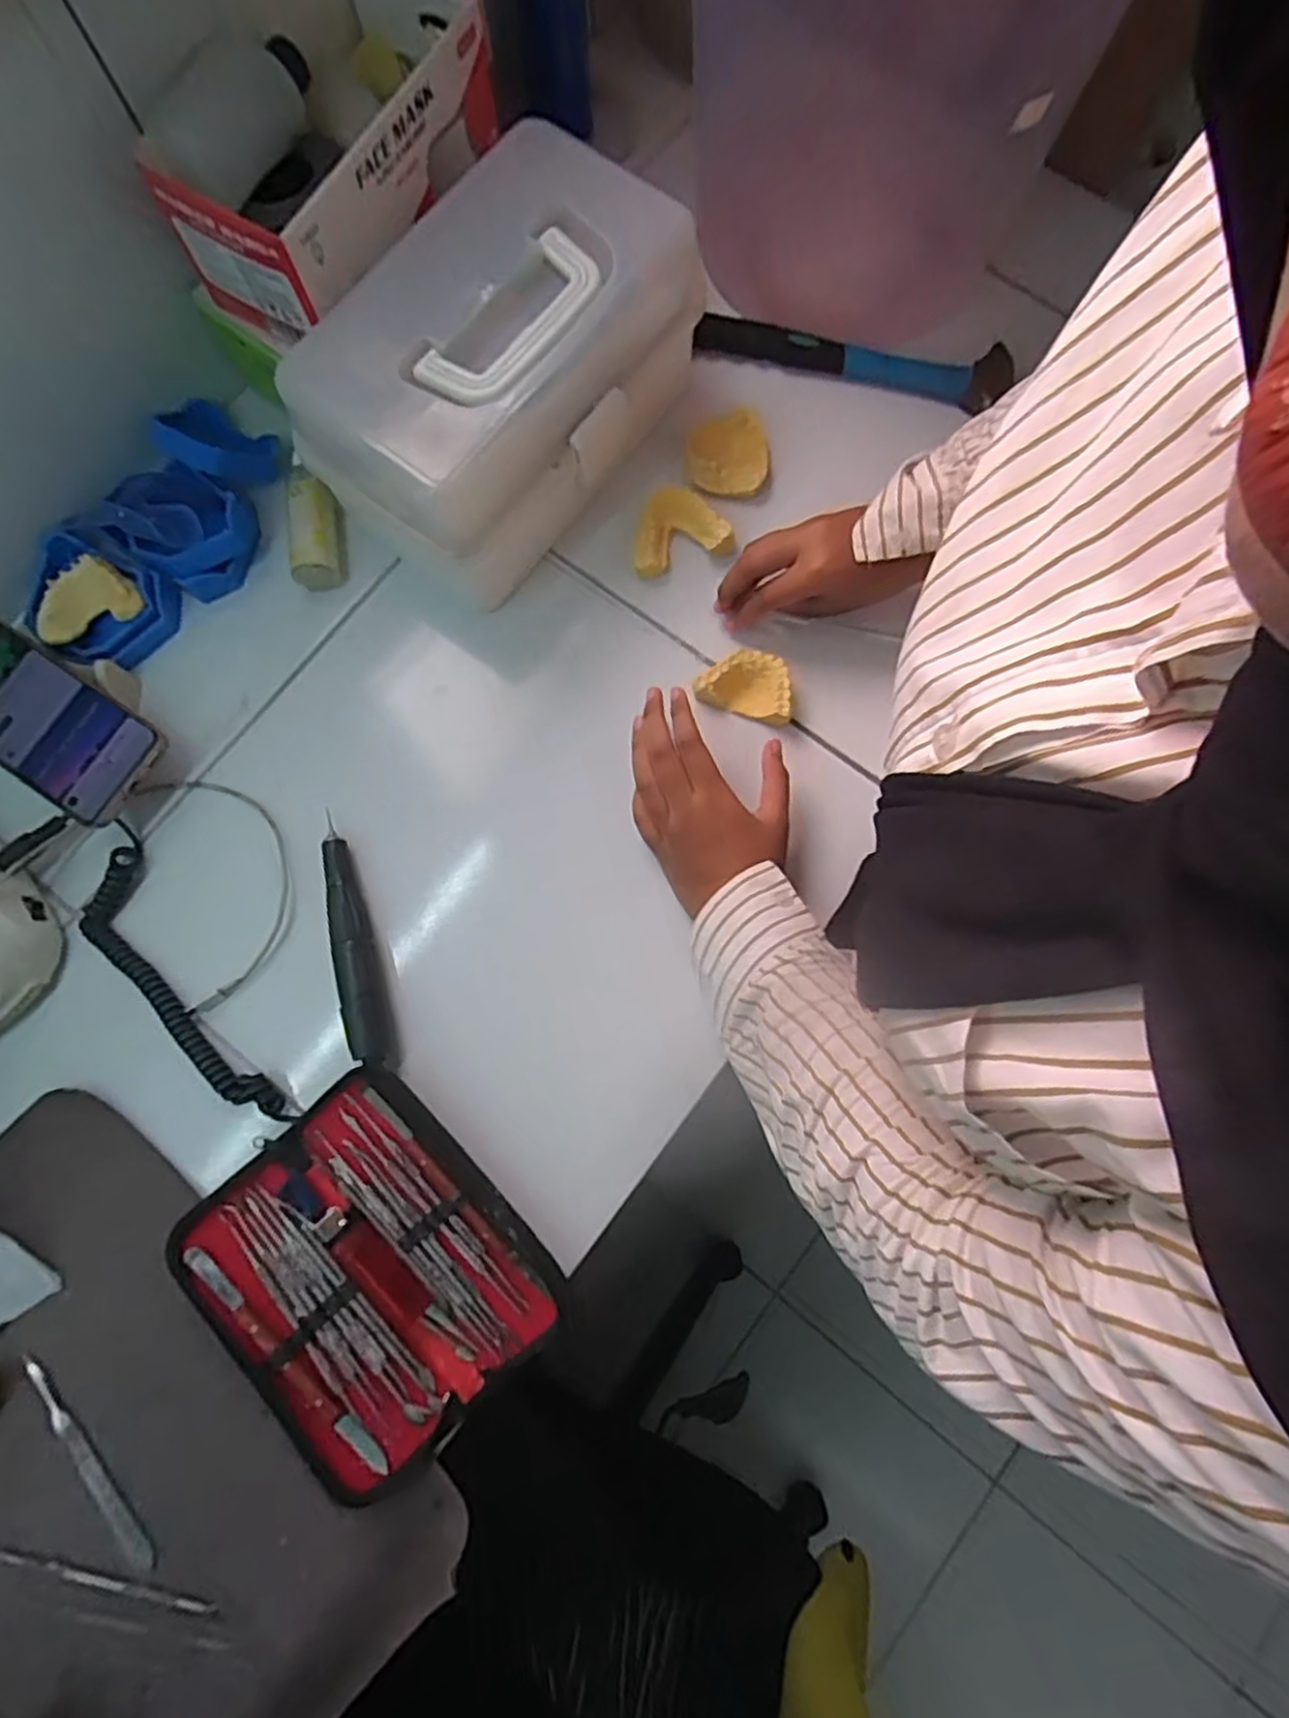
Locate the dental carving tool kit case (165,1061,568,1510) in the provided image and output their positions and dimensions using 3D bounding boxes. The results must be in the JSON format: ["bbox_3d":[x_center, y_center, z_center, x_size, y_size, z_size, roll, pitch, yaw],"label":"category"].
[{"bbox_3d":[-0.166,0.247,0.451,0.172,0.022,0.196,-43,82,-8],"label":"dental carving tool kit case"}]

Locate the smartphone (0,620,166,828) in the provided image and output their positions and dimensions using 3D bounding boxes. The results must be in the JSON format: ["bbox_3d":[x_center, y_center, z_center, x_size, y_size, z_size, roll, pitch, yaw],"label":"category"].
[{"bbox_3d":[-0.397,-0.092,0.492,0.161,0.015,0.075,33,82,7],"label":"smartphone"}]

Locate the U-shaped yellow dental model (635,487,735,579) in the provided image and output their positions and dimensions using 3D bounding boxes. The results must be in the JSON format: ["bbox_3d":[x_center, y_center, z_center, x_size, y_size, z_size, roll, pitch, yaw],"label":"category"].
[{"bbox_3d":[0.021,-0.237,0.550,0.073,0.028,0.053,-22,80,-2],"label":"U-shaped yellow dental model"}]

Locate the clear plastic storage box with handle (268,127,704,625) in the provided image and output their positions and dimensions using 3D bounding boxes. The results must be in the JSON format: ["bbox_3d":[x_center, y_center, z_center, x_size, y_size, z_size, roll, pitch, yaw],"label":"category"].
[{"bbox_3d":[-0.092,-0.321,0.502,0.164,0.126,0.256,34,83,7],"label":"clear plastic storage box with handle"}]

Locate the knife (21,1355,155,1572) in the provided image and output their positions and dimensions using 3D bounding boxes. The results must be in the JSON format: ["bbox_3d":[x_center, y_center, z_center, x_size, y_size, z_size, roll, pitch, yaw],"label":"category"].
[{"bbox_3d":[-0.327,0.353,0.443,0.014,0.004,0.137,-39,81,-7],"label":"knife"}]

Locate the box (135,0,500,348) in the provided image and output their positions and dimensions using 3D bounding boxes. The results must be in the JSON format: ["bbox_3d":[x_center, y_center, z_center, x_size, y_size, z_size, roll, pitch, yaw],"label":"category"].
[{"bbox_3d":[-0.181,-0.442,0.471,0.110,0.078,0.224,33,82,7],"label":"box"}]

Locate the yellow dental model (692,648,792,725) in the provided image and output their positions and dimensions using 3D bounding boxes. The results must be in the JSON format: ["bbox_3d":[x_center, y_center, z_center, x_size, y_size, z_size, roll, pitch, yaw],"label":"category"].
[{"bbox_3d":[0.072,-0.122,0.524,0.066,0.026,0.040,19,79,4],"label":"yellow dental model"}]

